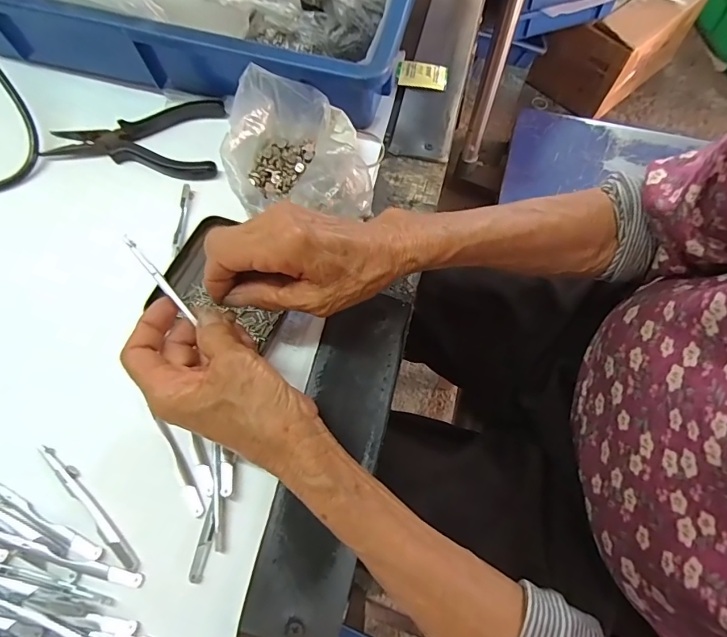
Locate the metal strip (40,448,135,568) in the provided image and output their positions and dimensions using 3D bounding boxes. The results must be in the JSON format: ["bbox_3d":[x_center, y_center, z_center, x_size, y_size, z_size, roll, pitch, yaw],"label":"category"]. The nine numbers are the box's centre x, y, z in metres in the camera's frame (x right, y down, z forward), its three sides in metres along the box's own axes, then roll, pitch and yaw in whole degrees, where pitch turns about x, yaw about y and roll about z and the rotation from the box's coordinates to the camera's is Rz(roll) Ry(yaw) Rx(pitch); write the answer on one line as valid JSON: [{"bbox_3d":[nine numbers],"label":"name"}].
[{"bbox_3d":[-0.168,0.112,0.272,0.100,0.004,0.010,40,72,17],"label":"metal strip"}]

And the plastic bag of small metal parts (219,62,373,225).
[{"bbox_3d":[-0.052,-0.127,0.349,0.105,0.061,0.114,-11,66,-3],"label":"plastic bag of small metal parts"}]

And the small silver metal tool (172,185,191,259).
[{"bbox_3d":[-0.148,-0.082,0.361,0.007,0.007,0.073,-2,66,1],"label":"small silver metal tool"}]

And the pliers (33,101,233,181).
[{"bbox_3d":[-0.194,-0.167,0.394,0.156,0.012,0.080,11,66,6],"label":"pliers"}]

